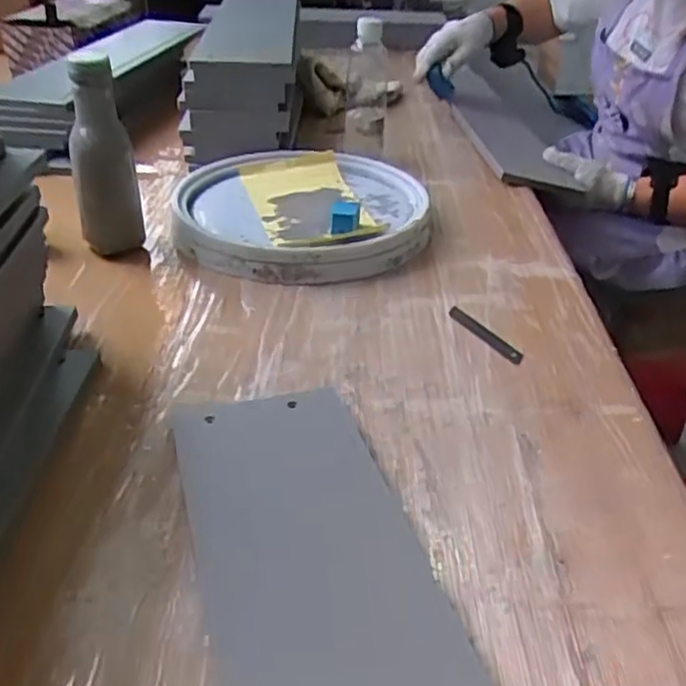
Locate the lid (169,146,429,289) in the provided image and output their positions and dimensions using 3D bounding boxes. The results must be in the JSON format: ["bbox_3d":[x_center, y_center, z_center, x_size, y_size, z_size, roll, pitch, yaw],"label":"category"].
[{"bbox_3d":[-0.047,-0.160,0.873,0.303,0.046,0.311,-1,34,-4],"label":"lid"}]

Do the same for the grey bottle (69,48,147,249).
[{"bbox_3d":[-0.249,-0.187,0.739,0.065,0.214,0.079,-10,36,-17],"label":"grey bottle"}]

